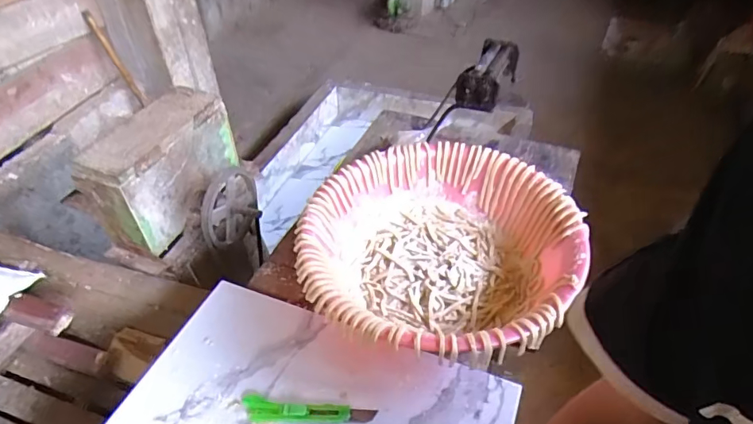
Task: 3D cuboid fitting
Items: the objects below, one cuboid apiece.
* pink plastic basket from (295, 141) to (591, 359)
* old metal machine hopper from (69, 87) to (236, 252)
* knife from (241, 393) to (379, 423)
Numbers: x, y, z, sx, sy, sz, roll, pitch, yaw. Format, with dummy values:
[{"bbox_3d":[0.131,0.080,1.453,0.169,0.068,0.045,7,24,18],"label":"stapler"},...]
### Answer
[{"bbox_3d":[0.095,0.060,0.757,0.397,0.120,0.398,0,42,0],"label":"pink plastic basket"},{"bbox_3d":[-0.483,-0.111,1.120,0.113,0.230,0.353,13,43,15],"label":"old metal machine hopper"},{"bbox_3d":[-0.092,0.262,0.629,0.178,0.012,0.033,3,42,4],"label":"knife"}]

